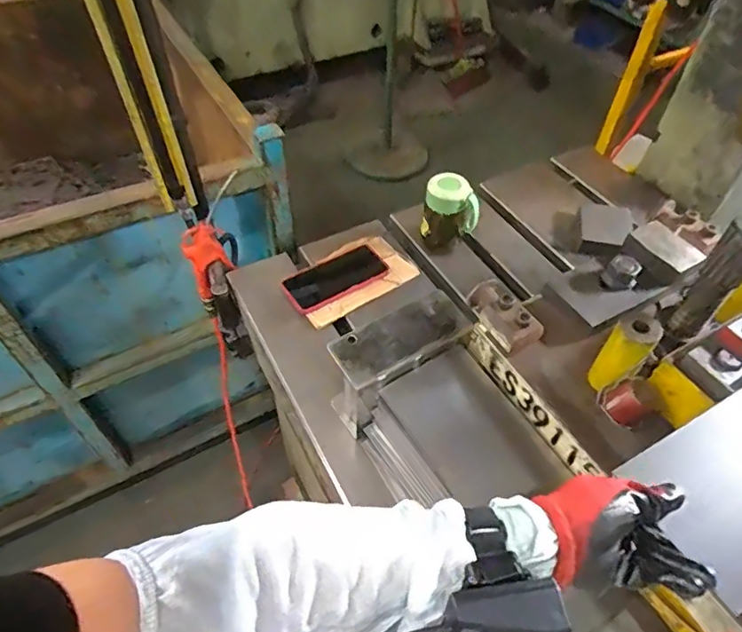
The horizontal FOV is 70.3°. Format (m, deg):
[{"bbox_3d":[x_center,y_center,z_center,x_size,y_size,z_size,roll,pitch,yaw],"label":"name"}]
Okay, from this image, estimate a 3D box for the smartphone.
[{"bbox_3d":[-0.058,-0.063,0.833,0.162,0.014,0.081,-25,55,-21],"label":"smartphone"}]

